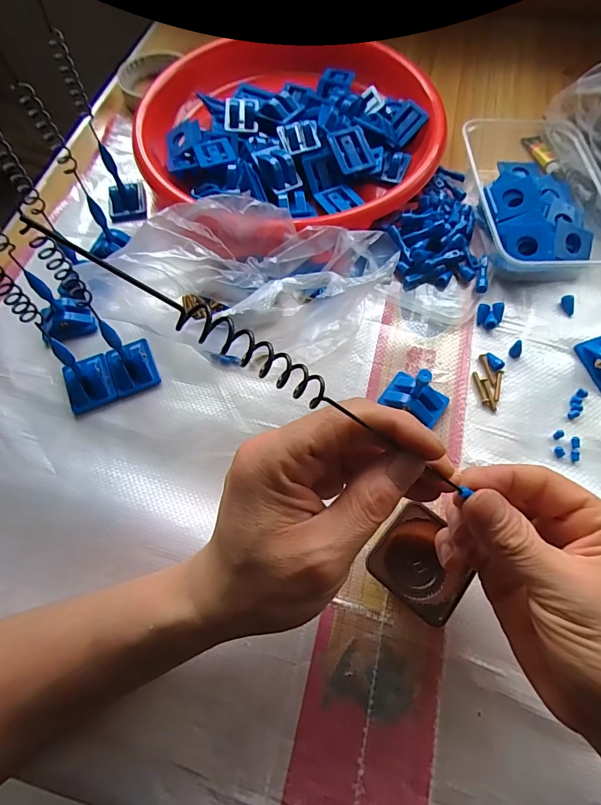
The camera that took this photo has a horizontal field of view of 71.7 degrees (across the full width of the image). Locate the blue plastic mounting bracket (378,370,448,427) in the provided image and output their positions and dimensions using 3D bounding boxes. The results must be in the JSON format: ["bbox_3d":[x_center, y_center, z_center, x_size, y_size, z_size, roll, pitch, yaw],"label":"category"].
[{"bbox_3d":[0.086,-0.005,0.307,0.044,0.024,0.032,33,70,15],"label":"blue plastic mounting bracket"}]

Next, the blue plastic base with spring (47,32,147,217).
[{"bbox_3d":[-0.171,-0.225,0.354,0.031,0.135,0.042,-13,66,-4],"label":"blue plastic base with spring"}]

